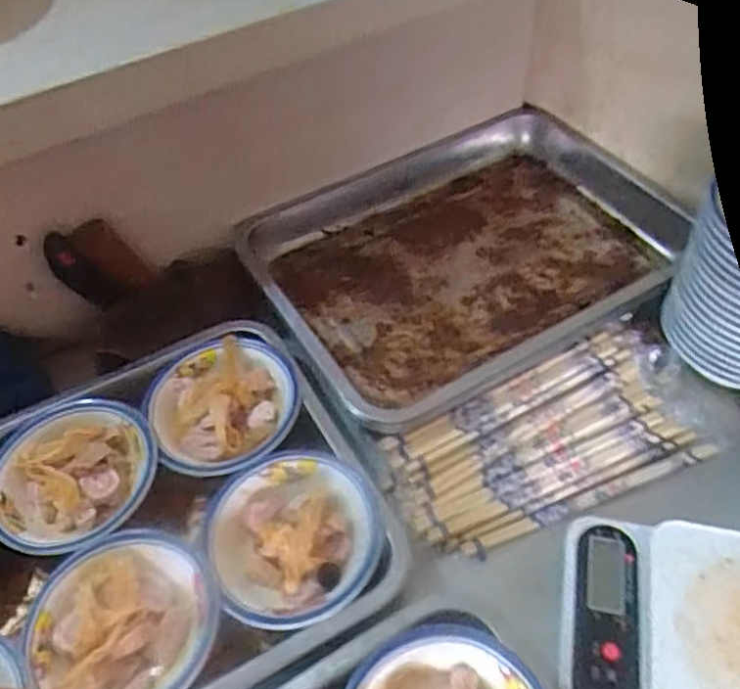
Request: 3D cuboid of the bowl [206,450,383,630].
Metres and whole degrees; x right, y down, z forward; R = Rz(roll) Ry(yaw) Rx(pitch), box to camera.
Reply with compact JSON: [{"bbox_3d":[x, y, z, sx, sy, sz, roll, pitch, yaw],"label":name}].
[{"bbox_3d":[-0.055,0.137,0.510,0.121,0.043,0.126,-2,50,2],"label":"bowl"}]

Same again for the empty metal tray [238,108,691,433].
[{"bbox_3d":[0.101,-0.095,0.703,0.400,0.047,0.290,-28,54,-18],"label":"empty metal tray"}]

